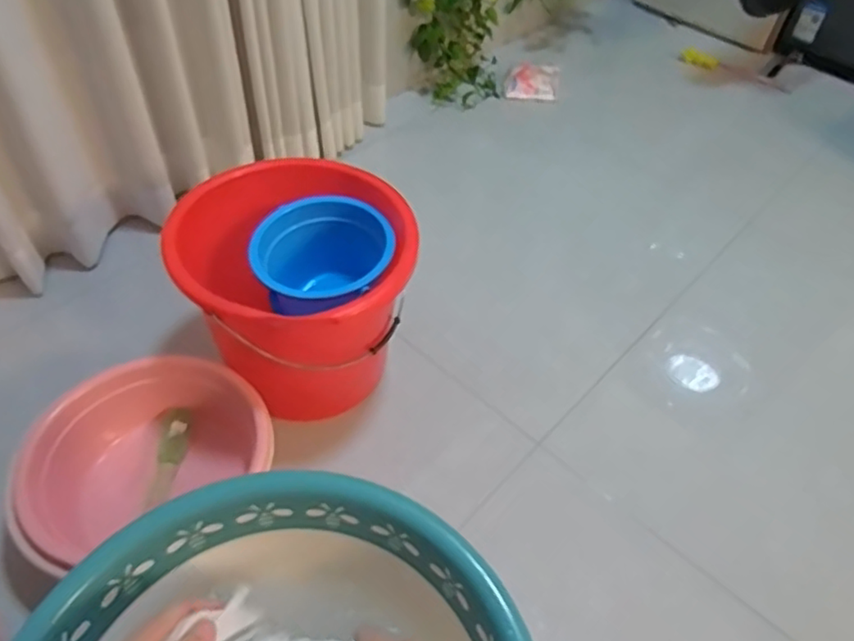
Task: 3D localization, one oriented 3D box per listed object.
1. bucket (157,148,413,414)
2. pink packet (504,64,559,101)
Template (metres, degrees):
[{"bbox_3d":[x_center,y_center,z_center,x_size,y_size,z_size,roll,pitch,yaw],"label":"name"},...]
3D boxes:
[{"bbox_3d":[-0.196,-0.019,0.974,0.304,0.308,0.330,2,49,-3],"label":"bucket"},{"bbox_3d":[0.286,-0.646,1.701,0.140,0.085,0.031,3,49,-2],"label":"pink packet"}]

